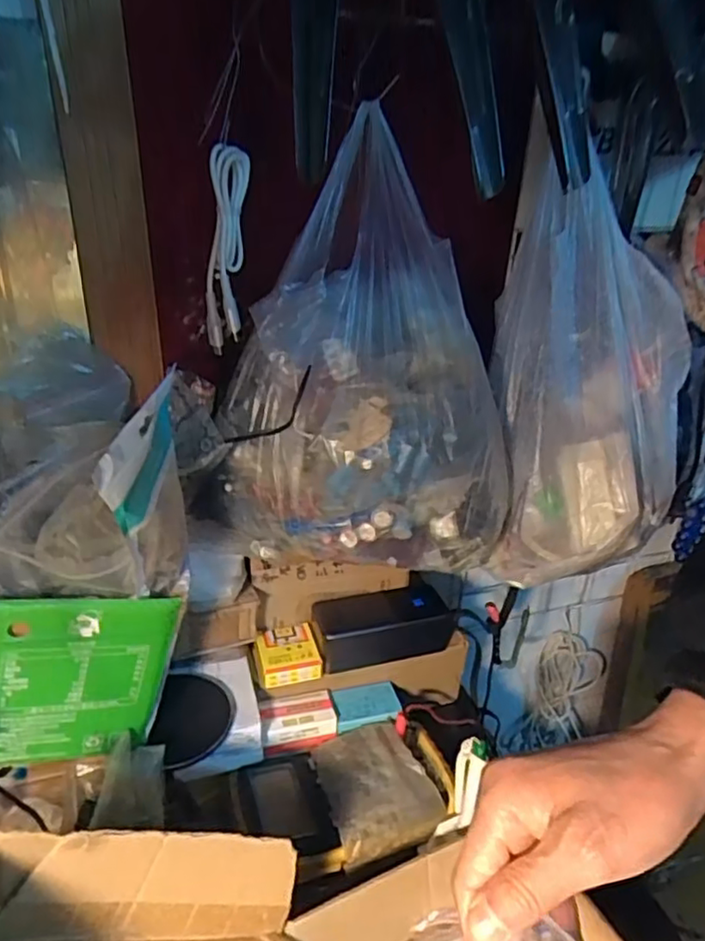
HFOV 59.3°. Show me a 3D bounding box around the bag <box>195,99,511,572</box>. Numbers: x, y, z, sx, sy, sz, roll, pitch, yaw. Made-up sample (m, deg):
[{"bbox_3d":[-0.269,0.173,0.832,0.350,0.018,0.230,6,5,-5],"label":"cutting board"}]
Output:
[{"bbox_3d":[0.004,-0.081,0.481,0.249,0.275,0.151,9,26,16],"label":"bag"}]

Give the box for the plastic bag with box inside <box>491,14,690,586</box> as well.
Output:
[{"bbox_3d":[0.198,-0.110,0.530,0.153,0.407,0.110,-4,4,-11],"label":"plastic bag with box inside"}]

